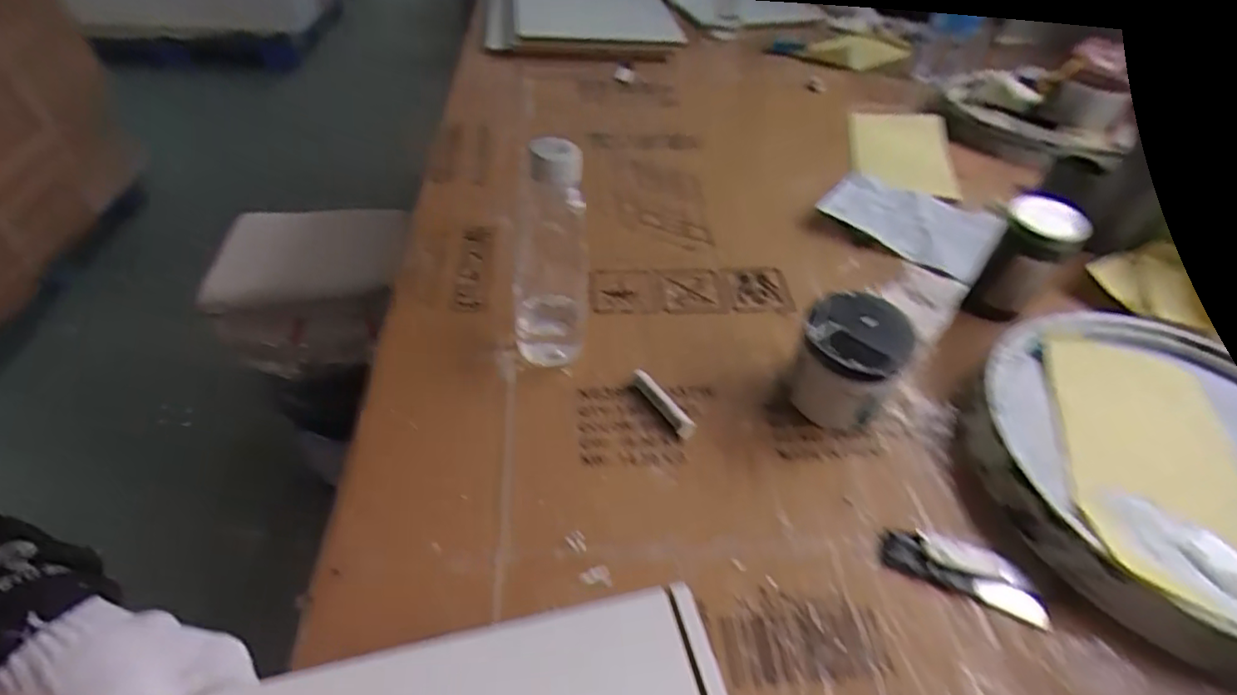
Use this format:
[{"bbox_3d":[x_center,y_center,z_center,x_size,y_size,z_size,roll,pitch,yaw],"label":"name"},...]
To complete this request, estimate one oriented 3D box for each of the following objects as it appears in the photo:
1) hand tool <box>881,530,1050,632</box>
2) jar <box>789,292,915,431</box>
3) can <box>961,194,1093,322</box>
[{"bbox_3d":[0.230,0.147,0.399,0.103,0.014,0.036,18,46,15],"label":"hand tool"},{"bbox_3d":[0.181,0.011,0.479,0.074,0.081,0.078,2,44,-2],"label":"jar"},{"bbox_3d":[0.368,-0.079,0.552,0.059,0.108,0.062,36,54,26],"label":"can"}]

